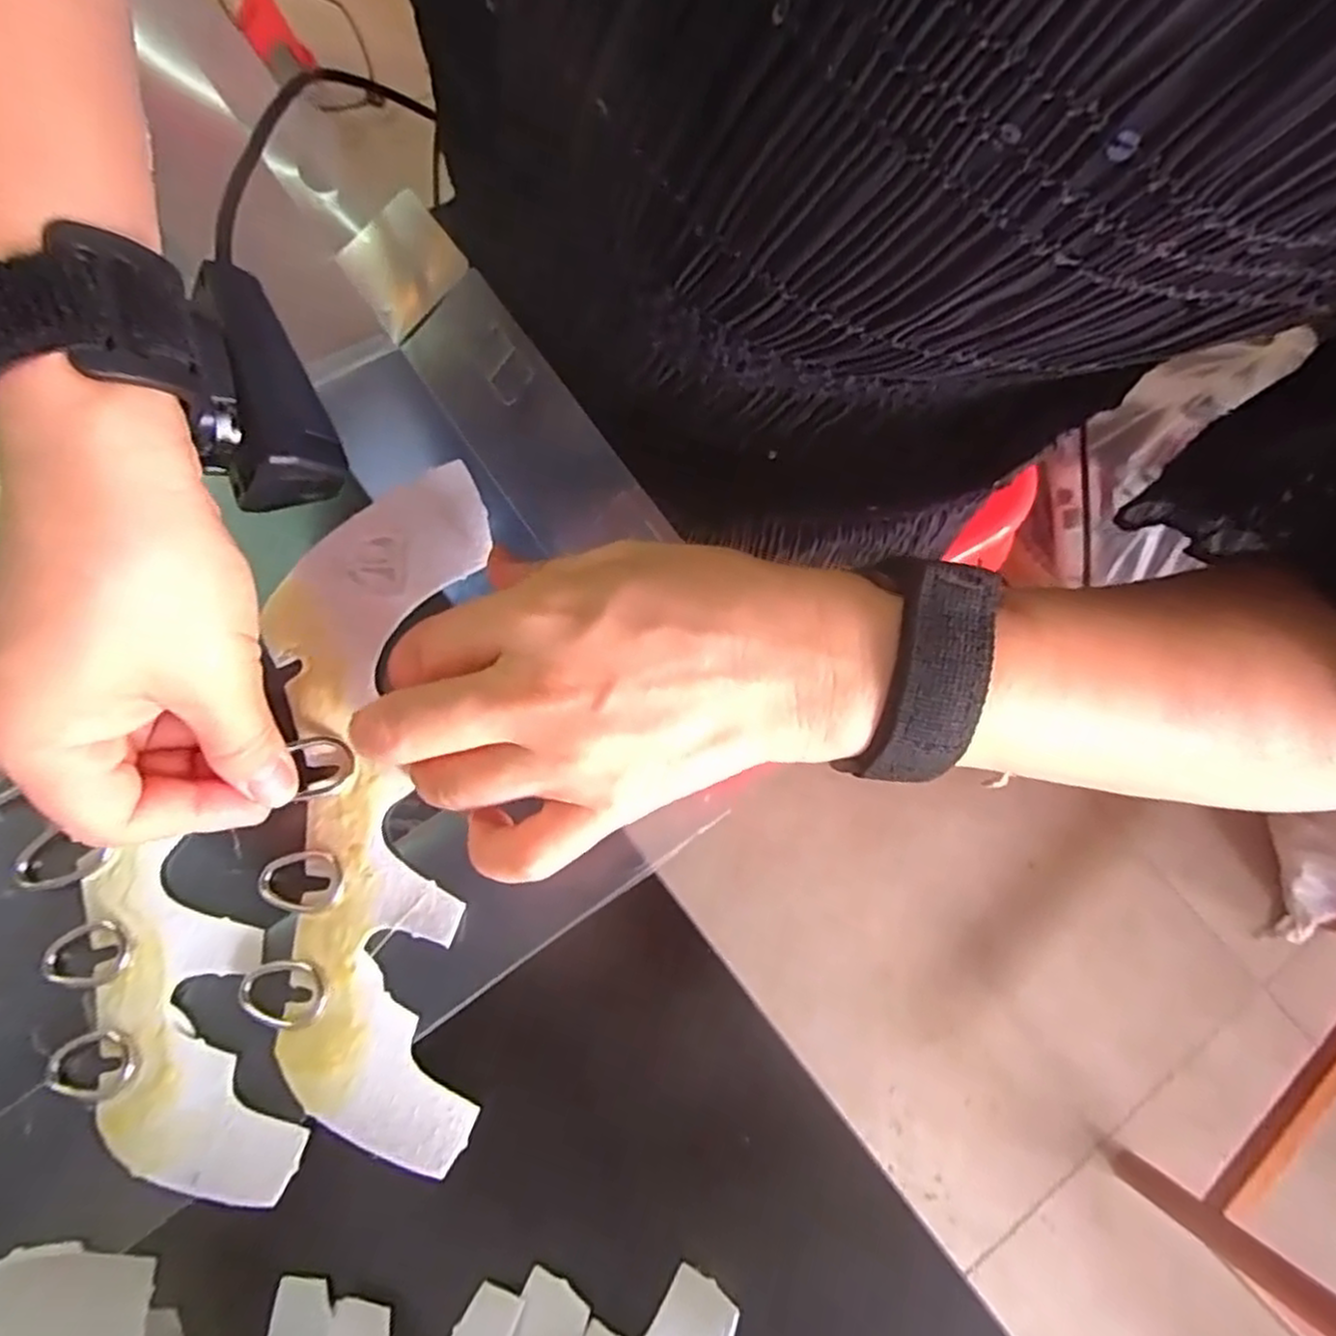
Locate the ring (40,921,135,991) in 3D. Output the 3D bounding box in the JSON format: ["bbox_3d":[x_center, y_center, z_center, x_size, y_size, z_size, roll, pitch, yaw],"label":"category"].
[{"bbox_3d":[-0.182,0.090,0.227,0.028,0.007,0.020,-17,78,-4],"label":"ring"}]

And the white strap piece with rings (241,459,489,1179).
[{"bbox_3d":[-0.097,0.038,0.235,0.067,0.018,0.209,-2,79,-1],"label":"white strap piece with rings"}]

